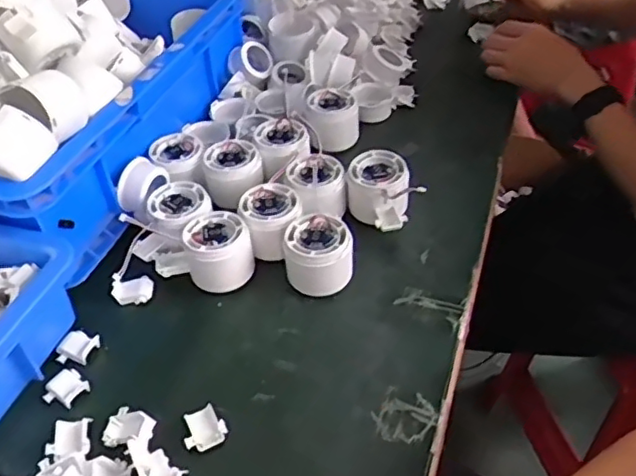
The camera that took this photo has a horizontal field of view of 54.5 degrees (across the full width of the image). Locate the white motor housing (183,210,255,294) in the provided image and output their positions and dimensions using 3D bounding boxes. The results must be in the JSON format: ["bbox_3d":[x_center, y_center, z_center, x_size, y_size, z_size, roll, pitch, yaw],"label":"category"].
[{"bbox_3d":[-0.089,0.013,0.552,0.057,0.051,0.058,-14,45,-12],"label":"white motor housing"}]

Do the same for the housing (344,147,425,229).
[{"bbox_3d":[0.063,-0.037,0.593,0.066,0.060,0.081,-10,44,-8],"label":"housing"}]

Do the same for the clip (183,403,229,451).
[{"bbox_3d":[-0.083,0.140,0.450,0.030,0.014,0.030,-22,47,-20],"label":"clip"}]

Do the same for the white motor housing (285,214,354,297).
[{"bbox_3d":[0.002,0.014,0.542,0.059,0.048,0.062,-1,43,1],"label":"white motor housing"}]

